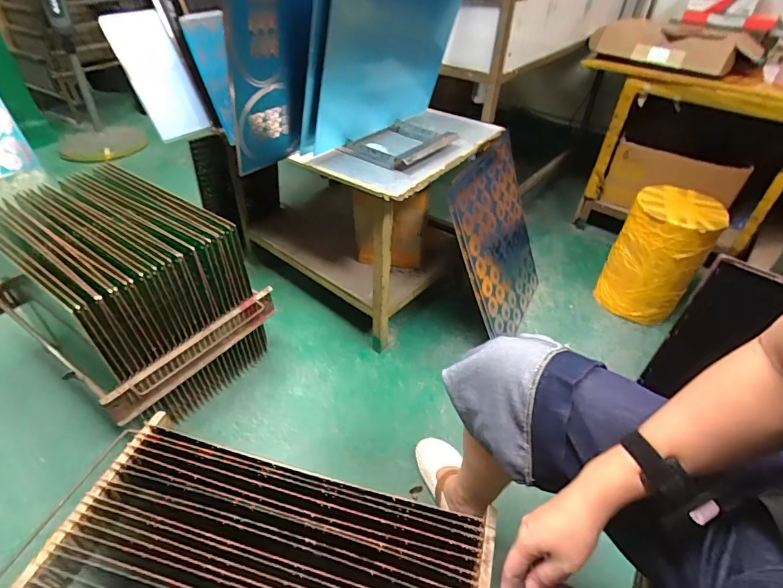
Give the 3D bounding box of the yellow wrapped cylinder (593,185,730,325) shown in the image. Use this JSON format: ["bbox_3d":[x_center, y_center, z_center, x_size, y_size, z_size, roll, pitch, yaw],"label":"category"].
[{"bbox_3d":[0.790,-0.113,1.303,0.227,0.341,0.252,26,47,21],"label":"yellow wrapped cylinder"}]

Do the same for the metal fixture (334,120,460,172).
[{"bbox_3d":[0.028,-0.343,0.978,0.183,0.030,0.230,23,45,23],"label":"metal fixture"}]

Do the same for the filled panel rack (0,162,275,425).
[{"bbox_3d":[-0.594,0.019,0.991,0.482,0.409,0.372,21,44,22],"label":"filled panel rack"}]

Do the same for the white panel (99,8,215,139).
[{"bbox_3d":[-0.486,-0.454,0.909,0.108,0.235,0.027,-27,41,-14],"label":"white panel"}]

